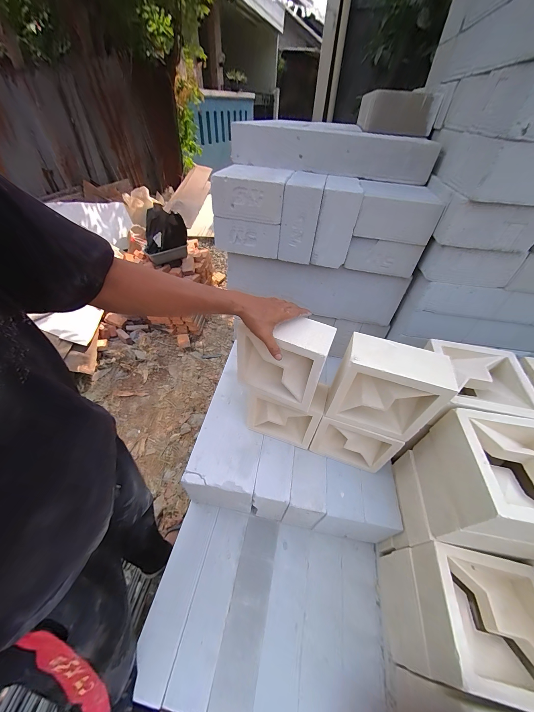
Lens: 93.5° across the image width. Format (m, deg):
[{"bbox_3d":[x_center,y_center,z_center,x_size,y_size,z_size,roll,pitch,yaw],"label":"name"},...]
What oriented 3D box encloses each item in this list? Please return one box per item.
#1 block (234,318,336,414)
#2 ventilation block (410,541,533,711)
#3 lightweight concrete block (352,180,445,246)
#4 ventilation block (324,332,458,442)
[{"bbox_3d":[0.040,0.005,0.597,0.192,0.187,0.113,18,51,17],"label":"block"},{"bbox_3d":[0.414,0.499,0.475,0.196,0.094,0.194,10,47,6],"label":"ventilation block"},{"bbox_3d":[0.351,-0.411,0.710,0.195,0.095,0.202,10,47,6],"label":"lightweight concrete block"},{"bbox_3d":[0.258,0.070,0.560,0.196,0.190,0.105,17,48,12],"label":"ventilation block"}]

